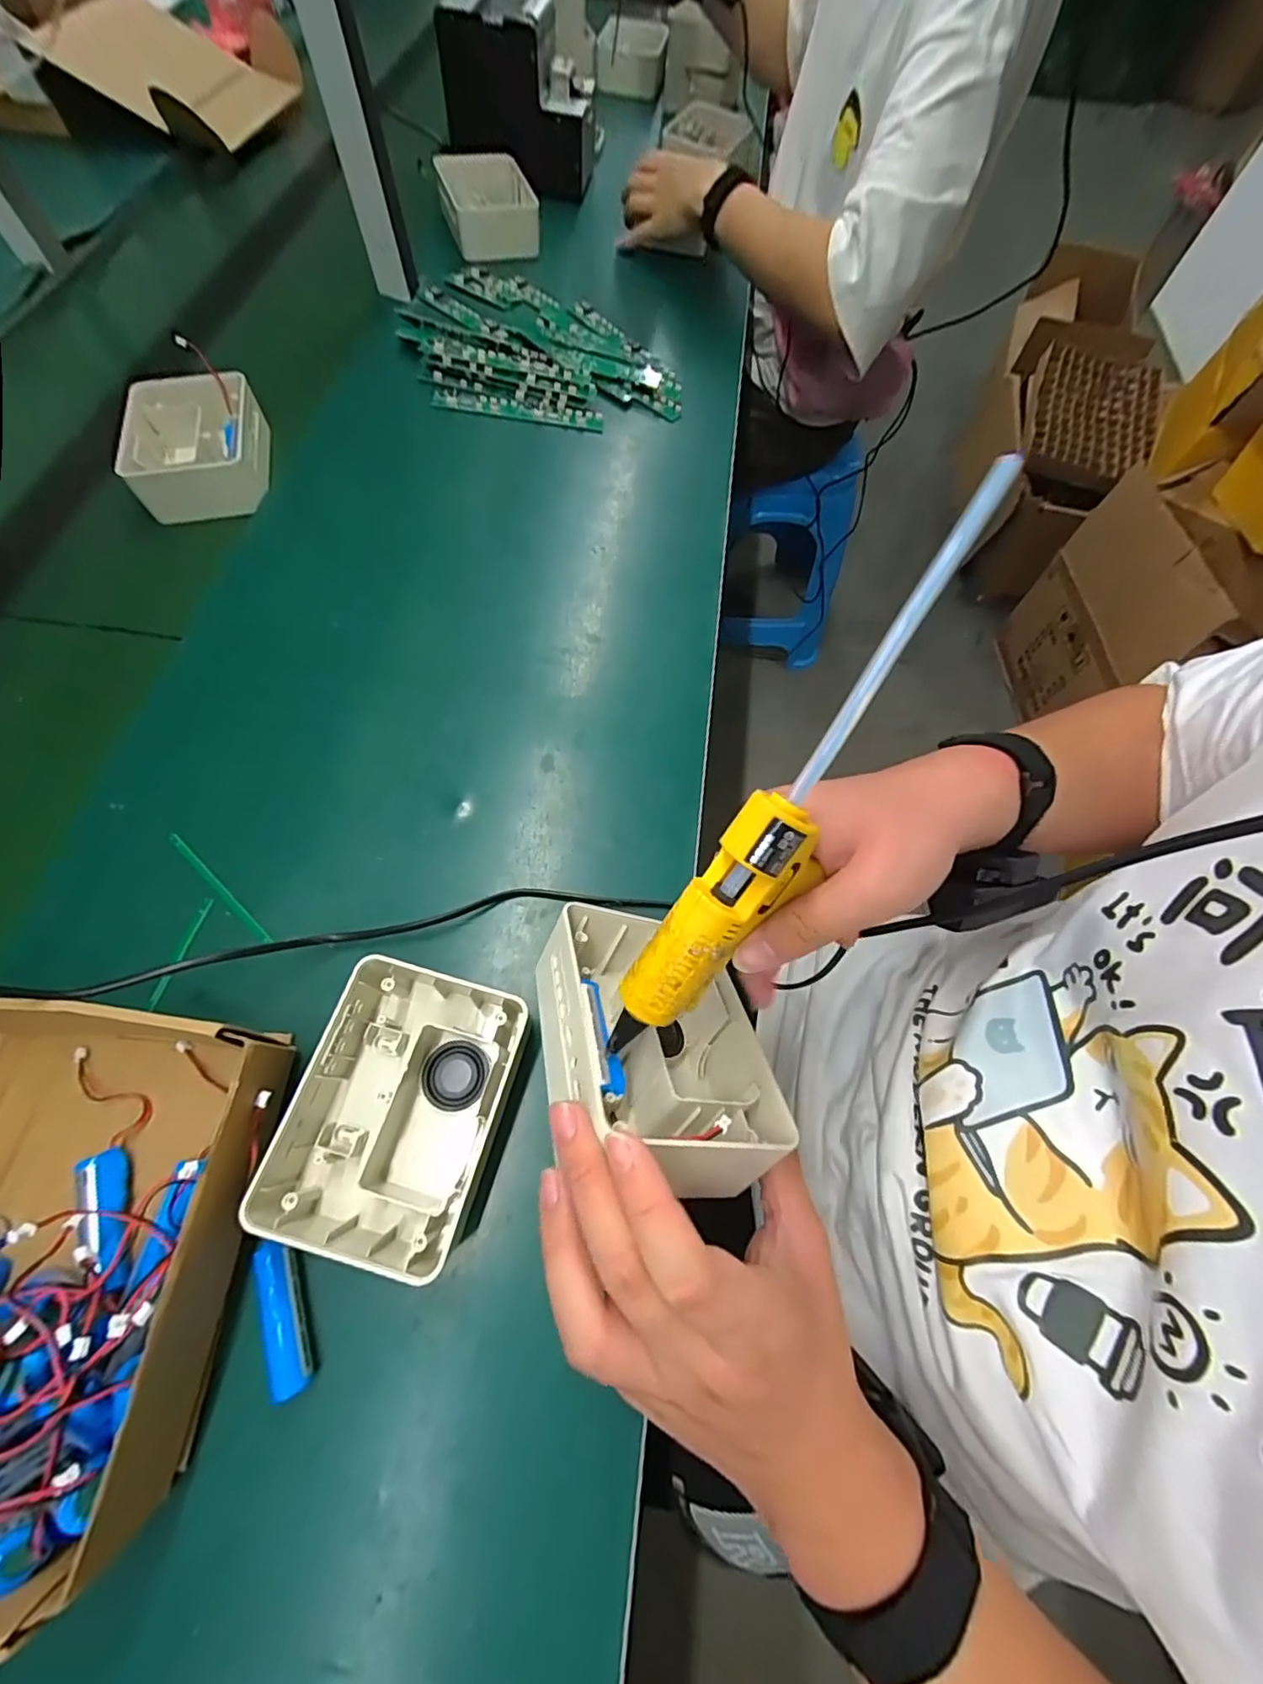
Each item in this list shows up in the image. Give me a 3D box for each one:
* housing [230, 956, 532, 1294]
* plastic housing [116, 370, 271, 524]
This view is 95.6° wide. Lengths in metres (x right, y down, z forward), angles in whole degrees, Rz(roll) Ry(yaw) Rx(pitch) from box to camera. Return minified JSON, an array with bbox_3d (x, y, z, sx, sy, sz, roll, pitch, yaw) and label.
[{"bbox_3d":[-0.130,0.149,0.326,0.108,0.051,0.141,16,66,5],"label":"housing"},{"bbox_3d":[-0.416,-0.382,0.552,0.114,0.047,0.142,-17,68,-10],"label":"plastic housing"}]

